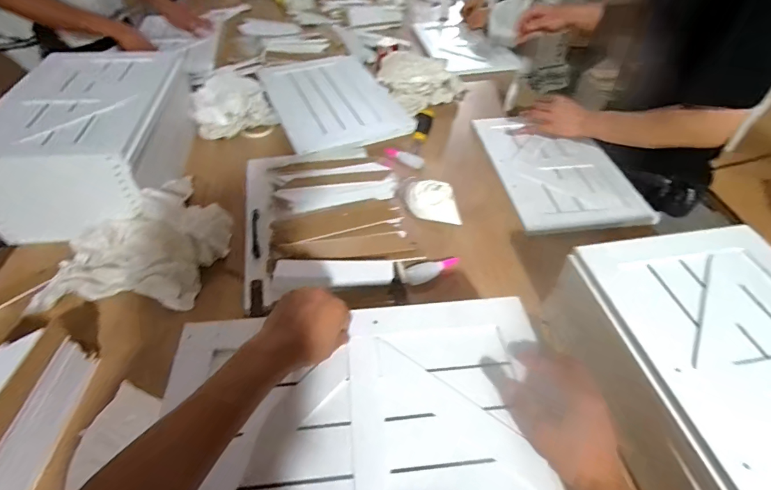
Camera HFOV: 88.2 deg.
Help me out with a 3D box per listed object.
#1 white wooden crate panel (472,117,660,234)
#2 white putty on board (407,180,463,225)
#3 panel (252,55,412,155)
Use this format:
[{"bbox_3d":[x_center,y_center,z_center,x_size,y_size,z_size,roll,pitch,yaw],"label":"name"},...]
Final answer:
[{"bbox_3d":[0.396,-0.189,0.932,0.271,0.024,0.421,-5,48,-6],"label":"white wooden crate panel"},{"bbox_3d":[0.100,-0.093,0.821,0.118,0.051,0.072,7,48,5],"label":"white putty on board"},{"bbox_3d":[-0.148,-0.406,1.086,0.324,0.035,0.446,-14,50,-20],"label":"panel"}]

